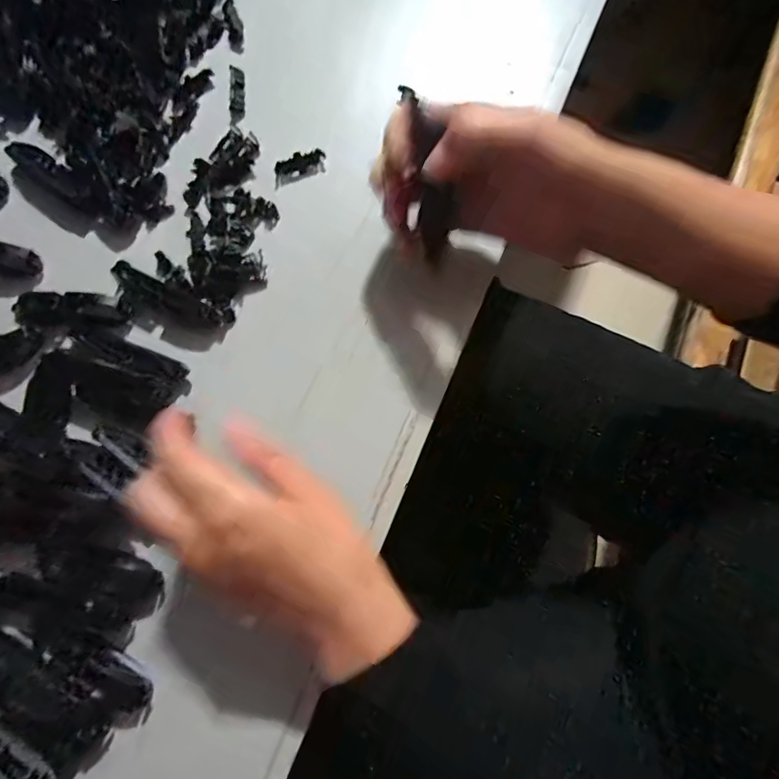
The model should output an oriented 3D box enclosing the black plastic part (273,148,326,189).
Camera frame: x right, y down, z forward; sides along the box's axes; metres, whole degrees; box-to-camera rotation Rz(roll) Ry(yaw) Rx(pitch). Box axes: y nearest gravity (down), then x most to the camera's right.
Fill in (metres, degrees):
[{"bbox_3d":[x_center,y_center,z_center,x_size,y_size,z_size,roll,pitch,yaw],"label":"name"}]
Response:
[{"bbox_3d":[-0.063,-0.154,0.326,0.037,0.012,0.012,-18,79,1],"label":"black plastic part"}]

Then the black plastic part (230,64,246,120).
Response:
[{"bbox_3d":[-0.109,-0.213,0.337,0.011,0.007,0.037,-4,79,3],"label":"black plastic part"}]

